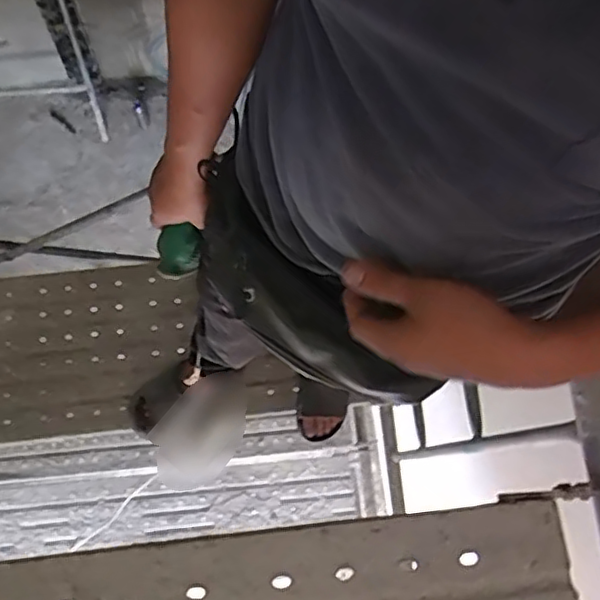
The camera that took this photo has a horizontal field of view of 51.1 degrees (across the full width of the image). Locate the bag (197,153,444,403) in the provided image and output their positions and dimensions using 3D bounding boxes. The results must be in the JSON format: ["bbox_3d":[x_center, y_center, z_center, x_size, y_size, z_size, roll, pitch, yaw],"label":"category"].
[{"bbox_3d":[-0.004,0.003,0.591,0.082,0.094,0.281,-43,89,-13],"label":"bag"}]

